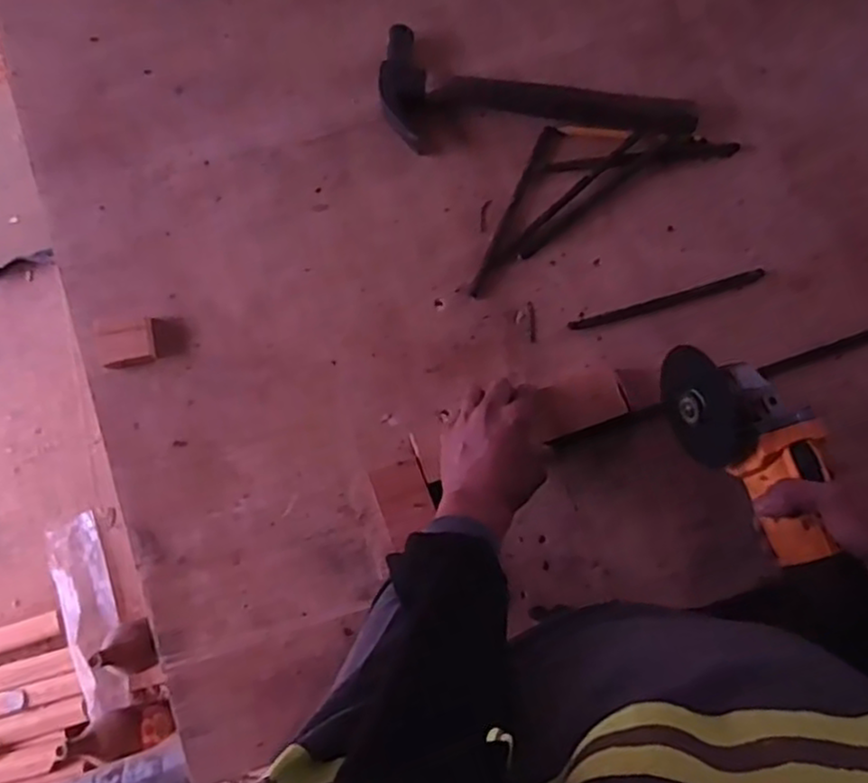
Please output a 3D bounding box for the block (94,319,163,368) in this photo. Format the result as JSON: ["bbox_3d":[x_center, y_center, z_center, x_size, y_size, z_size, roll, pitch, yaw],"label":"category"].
[{"bbox_3d":[-0.296,-0.048,0.696,0.054,0.015,0.049,-14,80,-2],"label":"block"}]

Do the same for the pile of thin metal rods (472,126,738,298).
[{"bbox_3d":[0.145,-0.218,0.723,0.296,0.010,0.111,-30,81,-4],"label":"pile of thin metal rods"}]

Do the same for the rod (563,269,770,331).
[{"bbox_3d":[0.228,-0.089,0.708,0.194,0.012,0.010,-15,80,-2],"label":"rod"}]

